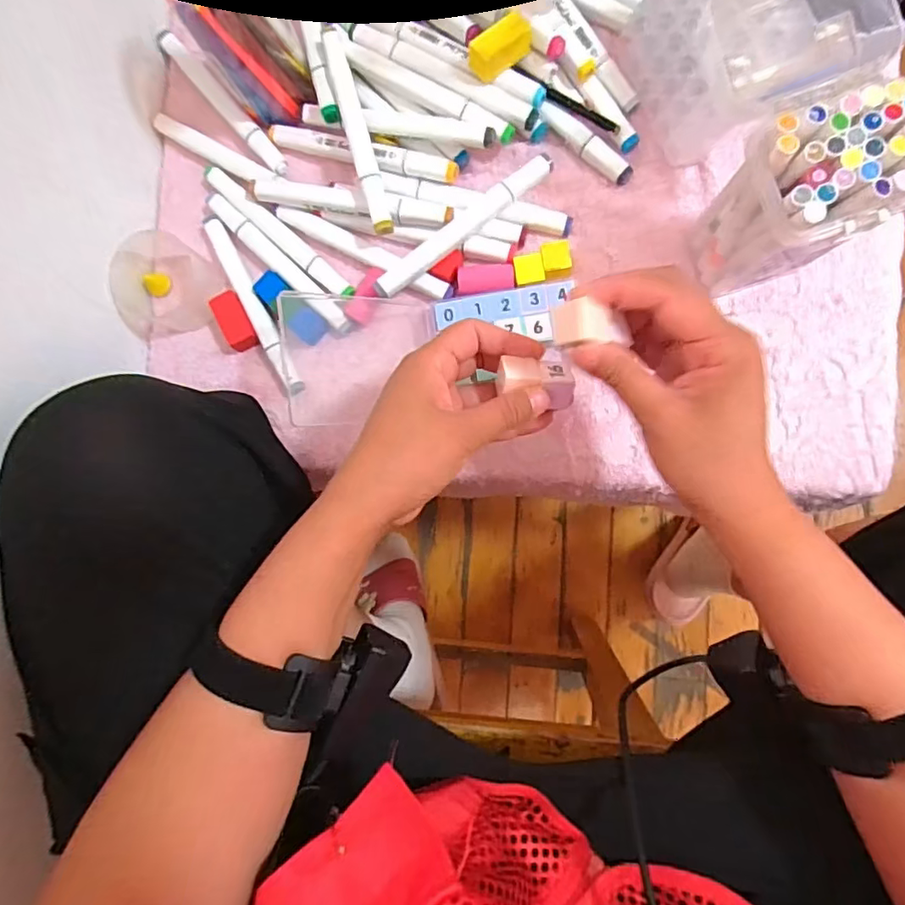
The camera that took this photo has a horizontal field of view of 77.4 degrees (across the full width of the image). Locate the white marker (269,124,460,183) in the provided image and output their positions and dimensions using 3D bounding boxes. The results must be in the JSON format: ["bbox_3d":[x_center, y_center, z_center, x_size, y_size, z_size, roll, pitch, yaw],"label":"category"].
[{"bbox_3d":[-0.069,-0.223,0.418,0.149,0.018,0.018,18,101,11],"label":"white marker"}]

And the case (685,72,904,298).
[{"bbox_3d":[0.198,-0.141,0.330,0.081,0.125,0.069,-25,85,4],"label":"case"}]

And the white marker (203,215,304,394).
[{"bbox_3d":[-0.153,-0.114,0.434,0.014,0.010,0.150,-27,85,4],"label":"white marker"}]

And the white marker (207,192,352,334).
[{"bbox_3d":[-0.134,-0.145,0.425,0.150,0.011,0.017,43,92,6],"label":"white marker"}]

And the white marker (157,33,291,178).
[{"bbox_3d":[-0.181,-0.276,0.444,0.015,0.010,0.147,-41,84,3],"label":"white marker"}]

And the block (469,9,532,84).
[{"bbox_3d":[0.034,-0.280,0.389,0.048,0.025,0.017,-36,84,3],"label":"block"}]

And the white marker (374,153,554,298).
[{"bbox_3d":[0.007,-0.162,0.404,0.150,0.023,0.019,-39,84,3],"label":"white marker"}]

